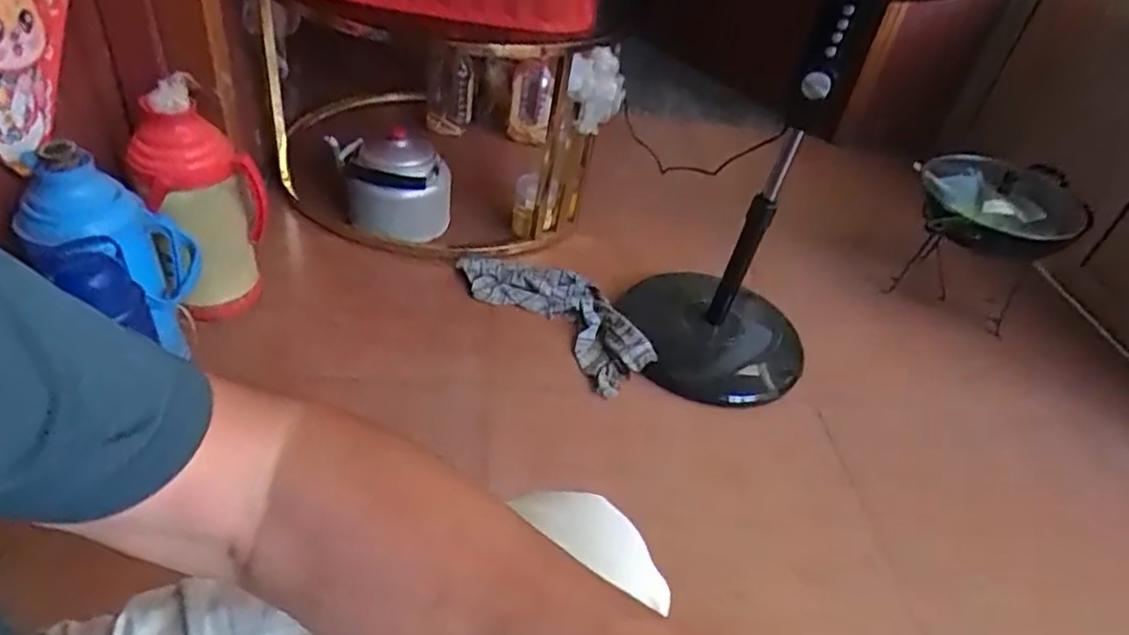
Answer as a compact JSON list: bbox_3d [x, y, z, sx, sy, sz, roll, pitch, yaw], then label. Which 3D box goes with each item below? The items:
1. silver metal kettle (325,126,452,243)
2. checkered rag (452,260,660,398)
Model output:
[{"bbox_3d":[-0.349,-0.273,1.376,0.220,0.166,0.227,-4,42,-17],"label":"silver metal kettle"},{"bbox_3d":[-0.012,-0.018,1.325,0.424,0.070,0.171,34,45,25],"label":"checkered rag"}]

